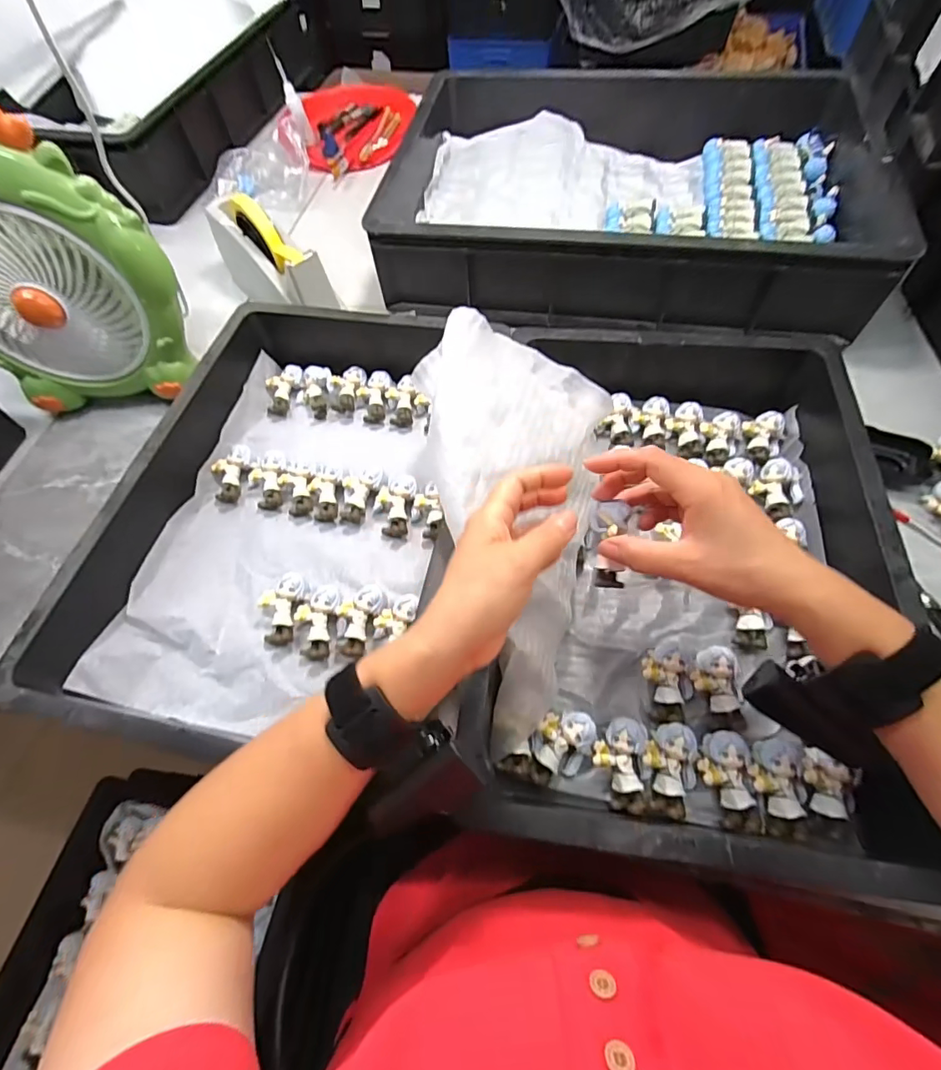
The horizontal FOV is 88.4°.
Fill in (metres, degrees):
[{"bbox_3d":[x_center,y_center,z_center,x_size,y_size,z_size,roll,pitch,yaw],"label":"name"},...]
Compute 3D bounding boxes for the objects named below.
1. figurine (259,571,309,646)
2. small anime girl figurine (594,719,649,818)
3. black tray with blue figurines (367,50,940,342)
[{"bbox_3d":[-0.171,0.067,0.443,0.033,0.027,0.064,9,63,9],"label":"figurine"},{"bbox_3d":[0.116,0.176,0.373,0.041,0.028,0.063,2,62,5],"label":"small anime girl figurine"},{"bbox_3d":[0.202,-0.473,0.646,0.593,0.123,0.419,10,63,9],"label":"black tray with blue figurines"}]

